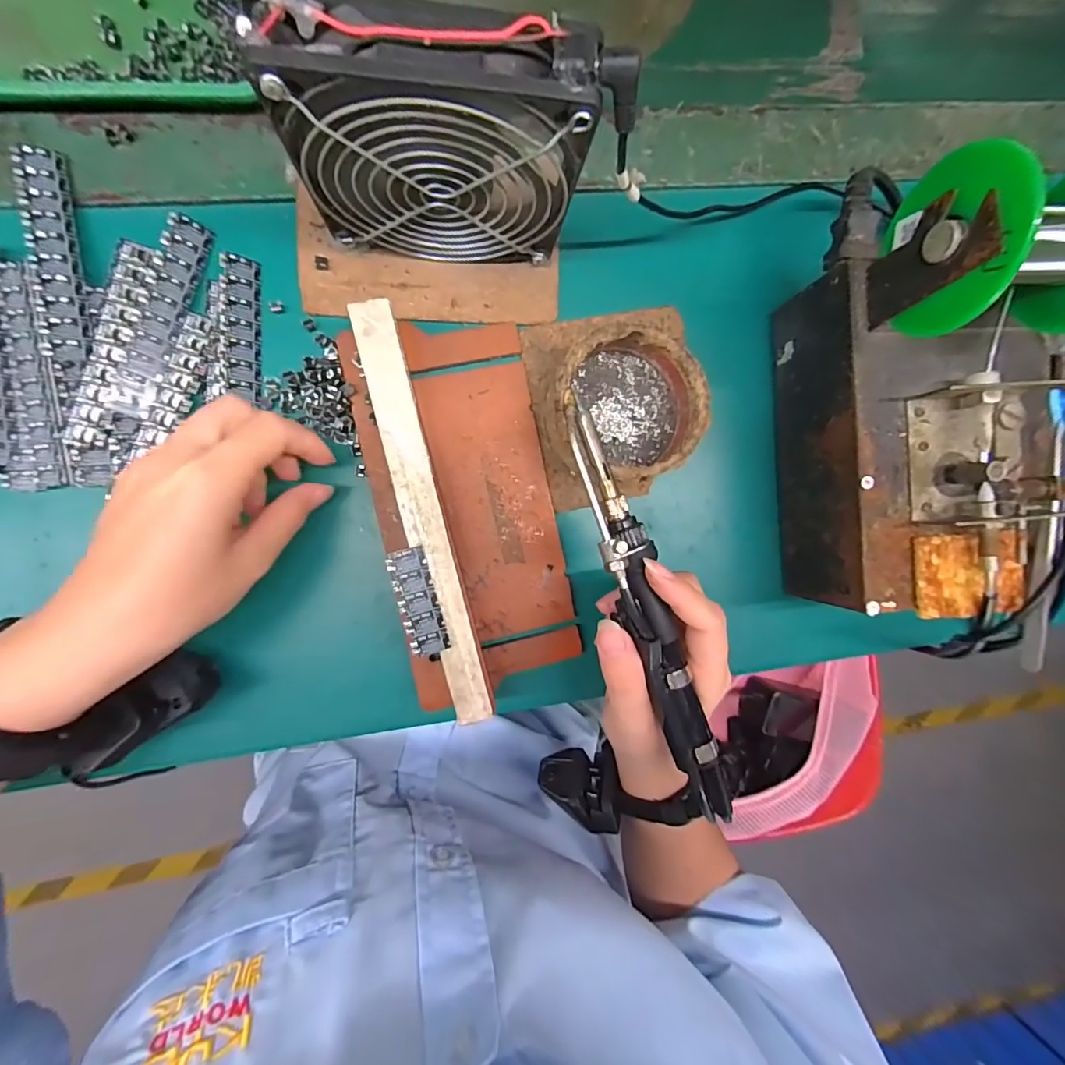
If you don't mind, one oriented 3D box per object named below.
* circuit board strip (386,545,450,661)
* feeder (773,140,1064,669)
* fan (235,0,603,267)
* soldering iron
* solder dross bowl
[{"bbox_3d":[-0.058,0.036,0.249,0.019,0.004,0.056,-15,95,-6],"label":"circuit board strip"},{"bbox_3d":[0.216,-0.061,0.254,0.113,0.135,0.241,-4,93,-7],"label":"feeder"},{"bbox_3d":[-0.040,-0.161,0.220,0.118,0.126,0.030,-3,93,-7],"label":"fan"},{"bbox_3d":[0.054,0.037,0.225,0.025,0.020,0.209,-21,94,-6],"label":"soldering iron"},{"bbox_3d":[0.050,-0.074,0.278,0.095,0.038,0.109,-9,94,-7],"label":"solder dross bowl"}]

